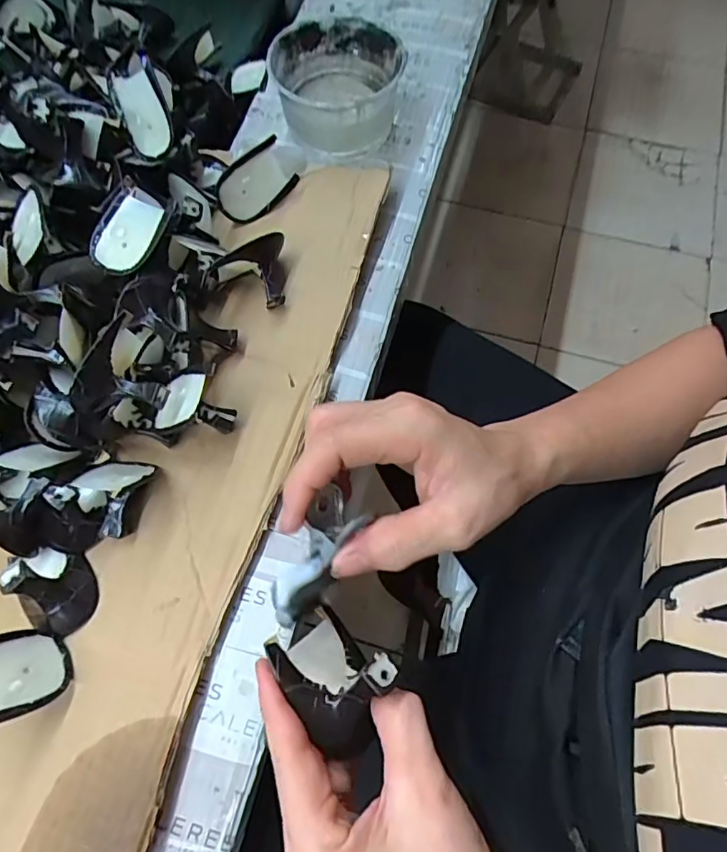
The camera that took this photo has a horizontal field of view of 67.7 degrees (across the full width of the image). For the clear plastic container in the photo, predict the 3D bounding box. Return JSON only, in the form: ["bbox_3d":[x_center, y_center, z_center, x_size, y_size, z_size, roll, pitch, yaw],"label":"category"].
[{"bbox_3d":[-0.022,-0.300,0.486,0.108,0.060,0.107,0,68,0],"label":"clear plastic container"}]

